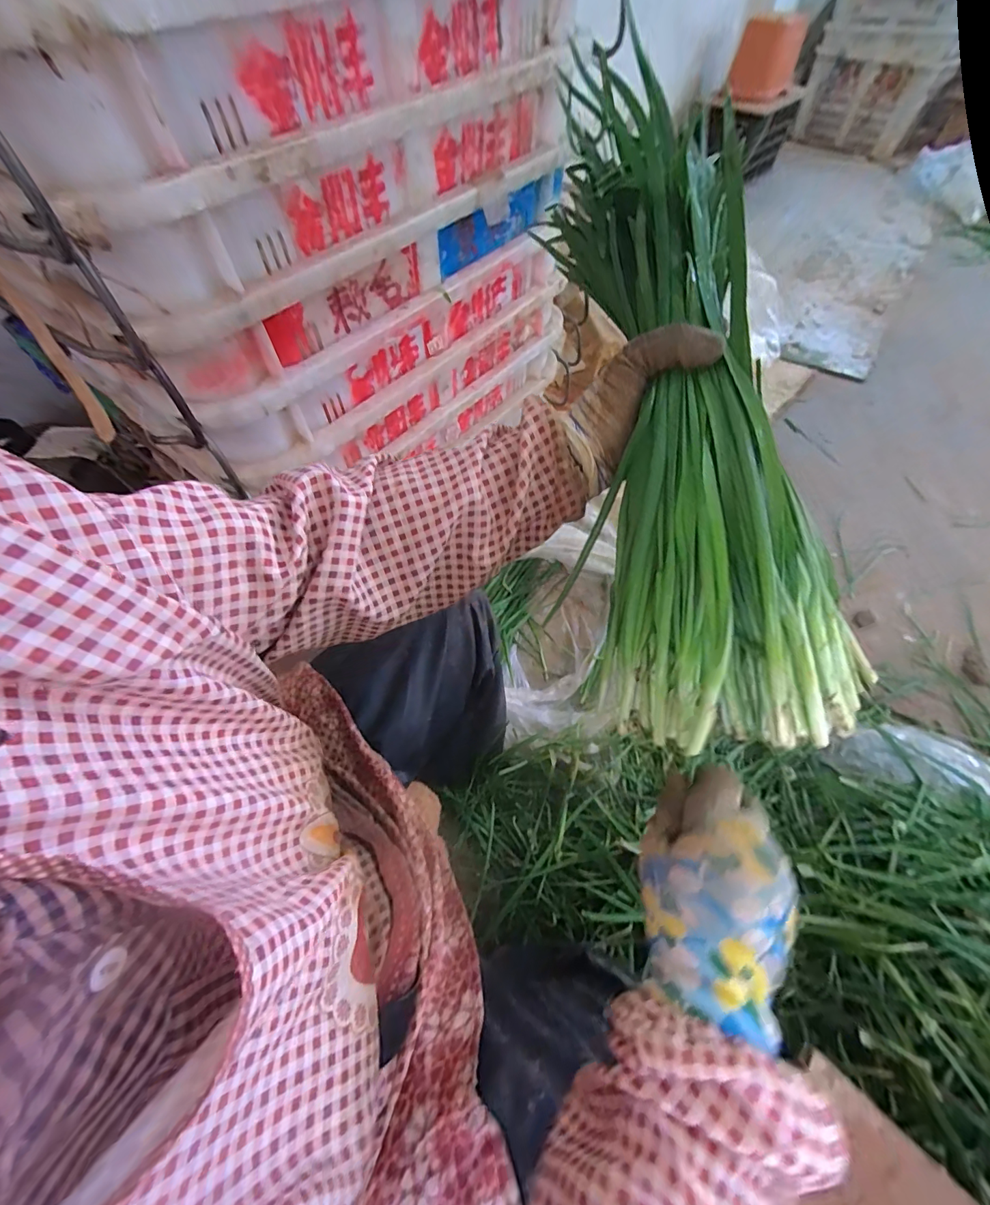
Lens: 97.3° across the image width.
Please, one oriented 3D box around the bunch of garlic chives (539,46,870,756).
[{"bbox_3d":[0.119,-0.143,0.312,0.138,0.099,0.466,-7,81,-3],"label":"bunch of garlic chives"}]

